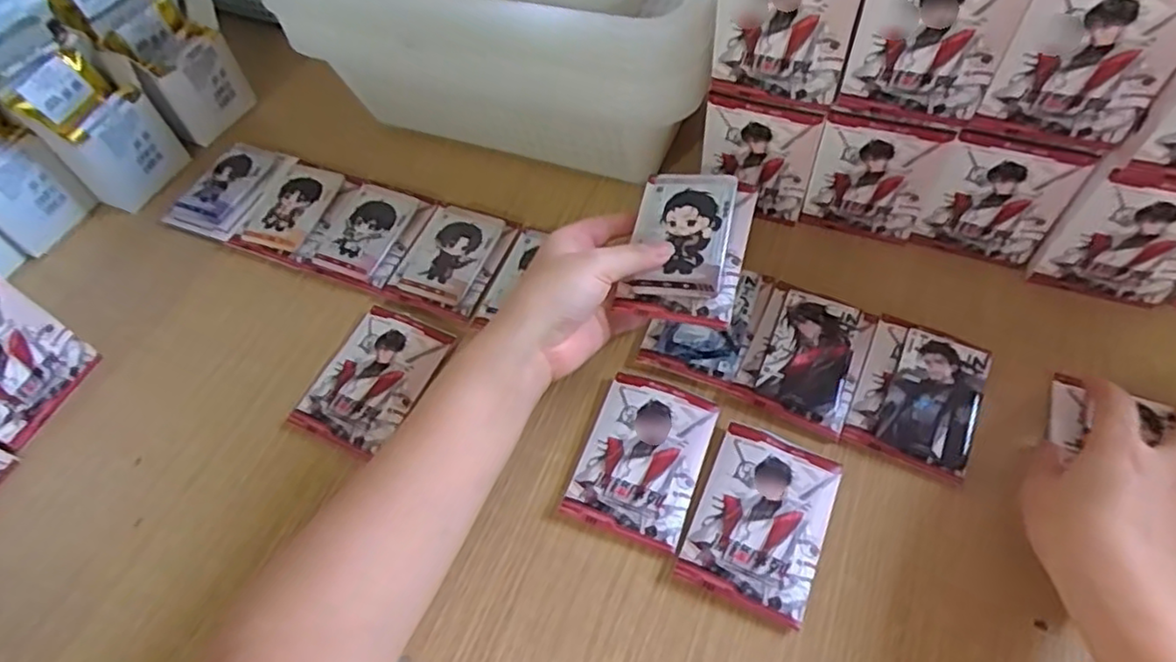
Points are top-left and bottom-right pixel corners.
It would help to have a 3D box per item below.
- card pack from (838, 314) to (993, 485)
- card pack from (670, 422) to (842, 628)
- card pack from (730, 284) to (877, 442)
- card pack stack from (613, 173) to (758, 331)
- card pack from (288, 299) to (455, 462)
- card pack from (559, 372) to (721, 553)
[{"bbox_3d":[0.214,0.038,0.430,0.071,0.019,0.099,21,60,18],"label":"card pack"},{"bbox_3d":[0.103,0.111,0.397,0.071,0.013,0.102,19,60,17],"label":"card pack"},{"bbox_3d":[0.148,0.014,0.451,0.073,0.019,0.098,22,61,19],"label":"card pack"},{"bbox_3d":[0.062,-0.054,0.417,0.069,0.016,0.097,10,76,19],"label":"card pack stack"},{"bbox_3d":[-0.150,0.031,0.466,0.070,0.010,0.102,23,65,16],"label":"card pack"},{"bbox_3d":[0.035,0.078,0.424,0.072,0.014,0.102,16,59,15],"label":"card pack"}]

